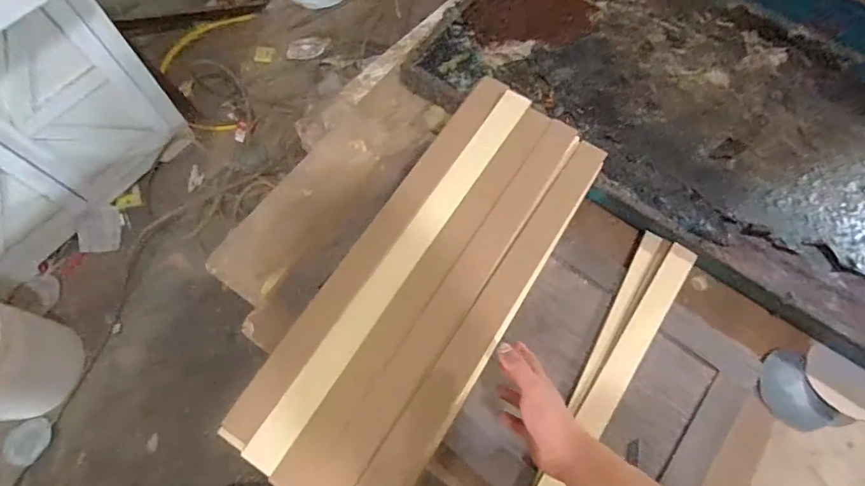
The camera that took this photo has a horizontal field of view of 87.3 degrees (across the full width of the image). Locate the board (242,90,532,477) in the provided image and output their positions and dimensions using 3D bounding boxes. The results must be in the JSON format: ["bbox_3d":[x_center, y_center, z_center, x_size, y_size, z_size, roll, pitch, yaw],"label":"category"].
[{"bbox_3d":[-0.033,0.015,0.581,0.042,0.021,0.573,32,70,9],"label":"board"}]

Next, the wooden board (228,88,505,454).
[{"bbox_3d":[-0.066,-0.007,0.591,0.044,0.017,0.573,33,71,9],"label":"wooden board"}]

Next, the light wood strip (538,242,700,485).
[{"bbox_3d":[0.238,0.238,0.645,0.041,0.027,0.580,34,74,11],"label":"light wood strip"}]

